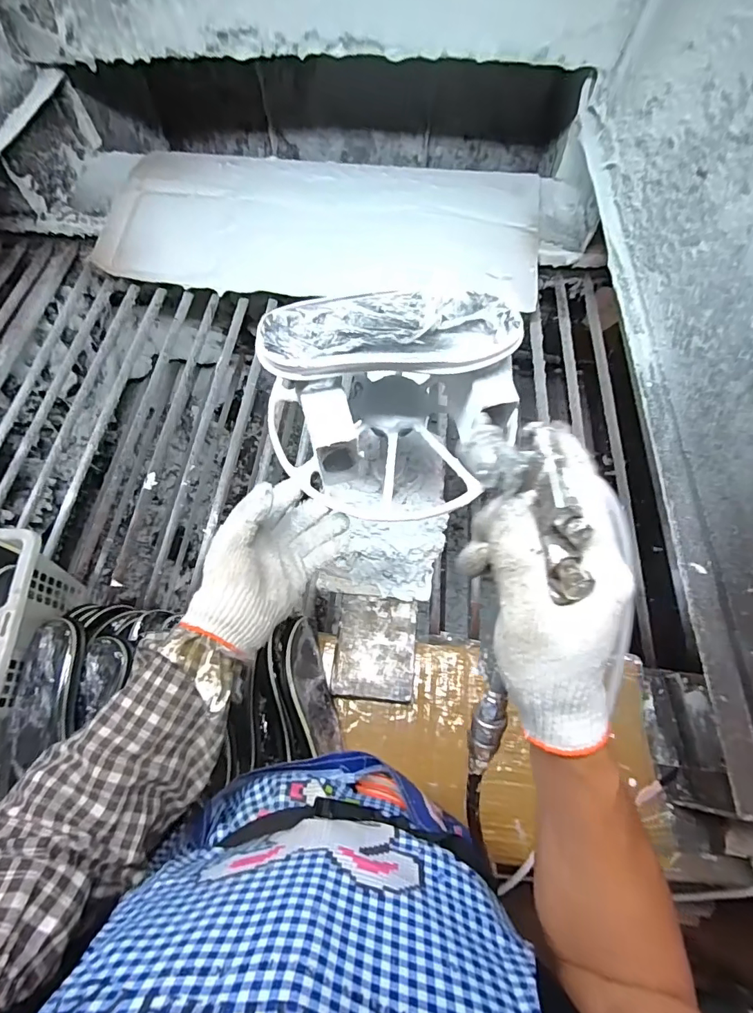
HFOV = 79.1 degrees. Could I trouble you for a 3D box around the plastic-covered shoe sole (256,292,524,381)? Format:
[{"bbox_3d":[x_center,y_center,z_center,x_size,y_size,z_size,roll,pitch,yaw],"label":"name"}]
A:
[{"bbox_3d":[0.011,-0.159,0.415,0.226,0.026,0.081,-8,64,-4],"label":"plastic-covered shoe sole"}]

